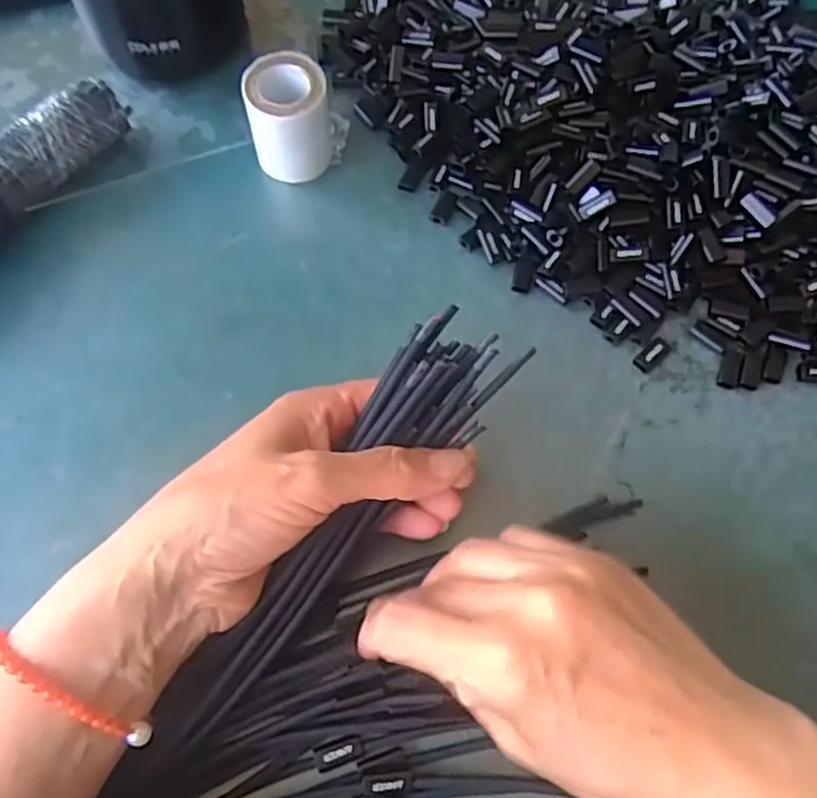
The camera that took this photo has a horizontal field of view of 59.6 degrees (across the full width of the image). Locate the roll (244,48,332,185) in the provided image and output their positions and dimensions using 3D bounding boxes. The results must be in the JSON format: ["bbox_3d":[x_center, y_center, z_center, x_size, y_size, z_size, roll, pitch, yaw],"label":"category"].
[{"bbox_3d":[-0.063,-0.148,0.379,0.040,0.052,0.044,1,69,-2],"label":"roll"}]

